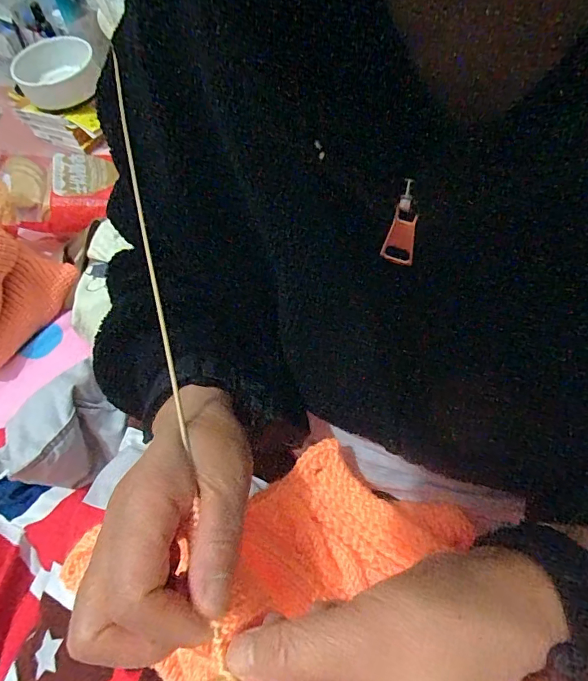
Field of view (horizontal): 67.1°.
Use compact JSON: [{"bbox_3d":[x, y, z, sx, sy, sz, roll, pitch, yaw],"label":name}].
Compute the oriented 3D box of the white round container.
[{"bbox_3d":[-0.456,-0.516,0.853,0.146,0.055,0.159,-2,59,3],"label":"white round container"}]

